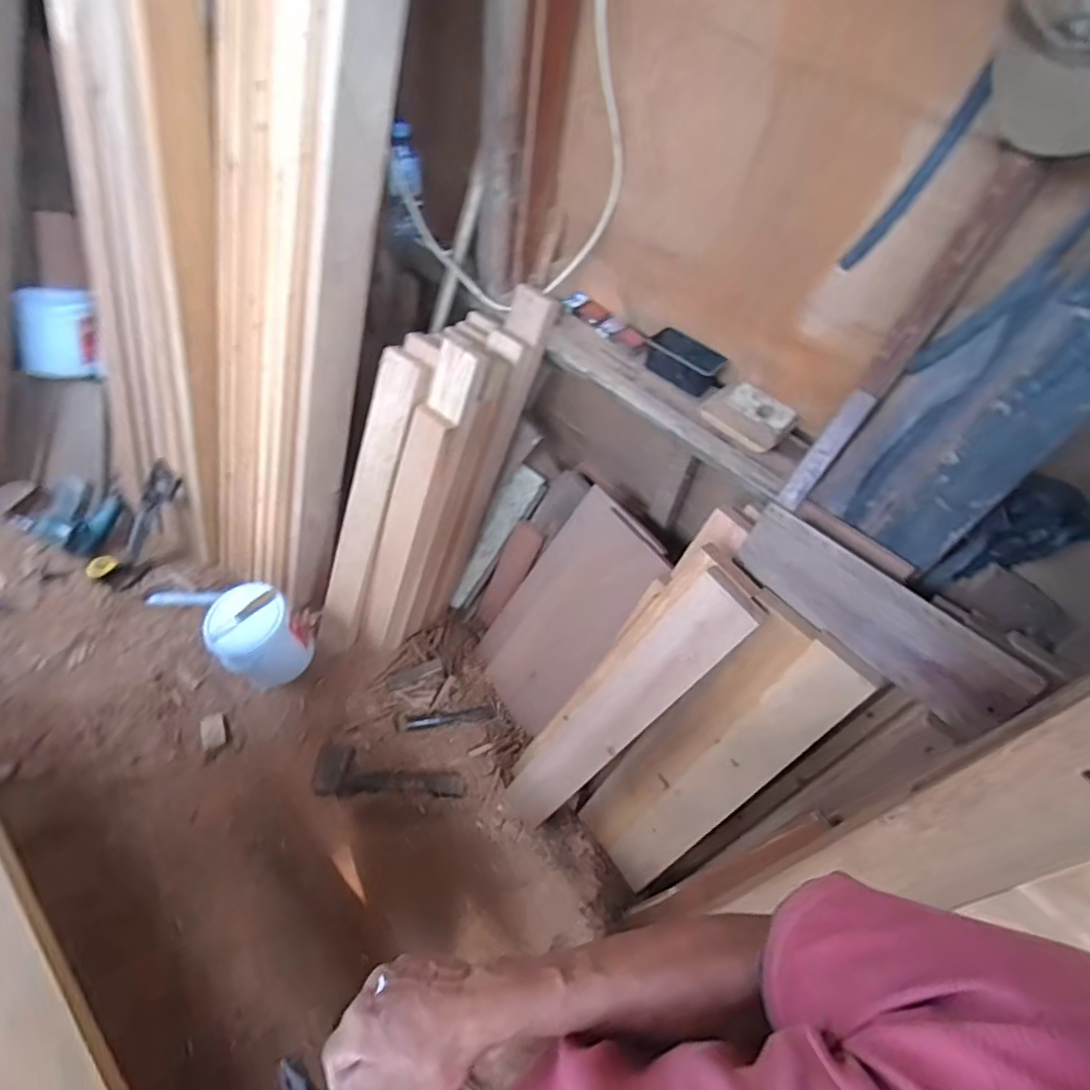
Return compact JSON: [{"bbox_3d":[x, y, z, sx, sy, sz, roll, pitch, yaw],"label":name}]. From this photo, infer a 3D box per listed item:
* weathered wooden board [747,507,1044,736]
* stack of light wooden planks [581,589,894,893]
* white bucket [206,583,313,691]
[{"bbox_3d":[0.464,0.097,0.844,0.023,0.122,0.392,-13,47,-47],"label":"weathered wooden board"},{"bbox_3d":[0.272,0.402,1.071,0.066,0.732,0.186,-9,50,-40],"label":"stack of light wooden planks"},{"bbox_3d":[-0.666,0.225,1.390,0.196,0.233,0.167,-25,60,-25],"label":"white bucket"}]

